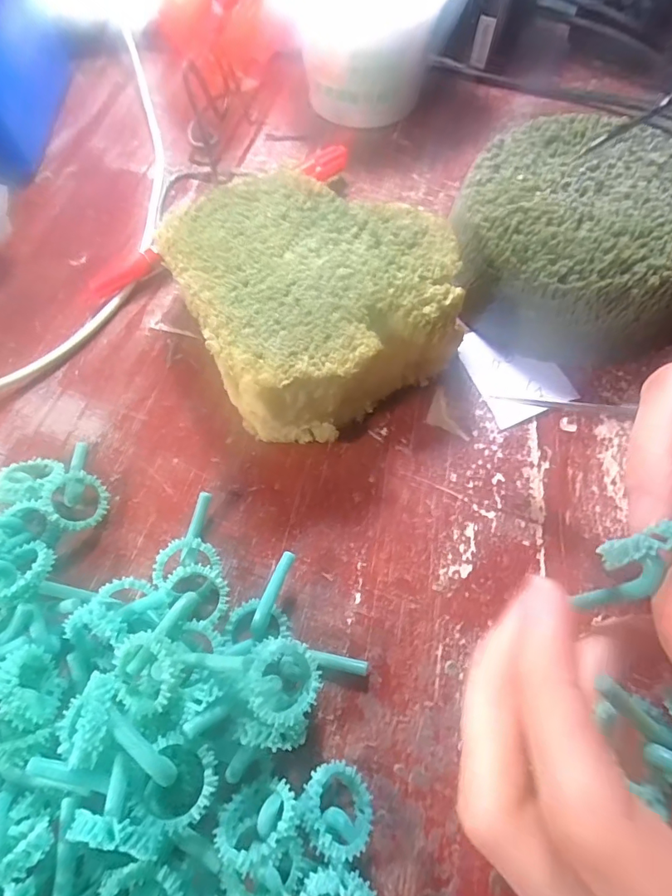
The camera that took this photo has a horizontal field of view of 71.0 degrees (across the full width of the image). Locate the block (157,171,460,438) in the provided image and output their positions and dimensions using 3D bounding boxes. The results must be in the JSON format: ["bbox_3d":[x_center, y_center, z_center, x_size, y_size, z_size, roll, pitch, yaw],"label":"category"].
[{"bbox_3d":[-0.008,-0.060,0.190,0.098,0.043,0.106,-26,68,-12],"label":"block"}]

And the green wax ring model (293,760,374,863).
[{"bbox_3d":[0.000,0.098,0.127,0.020,0.006,0.023,49,31,7],"label":"green wax ring model"}]

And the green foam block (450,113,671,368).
[{"bbox_3d":[0.101,-0.090,0.202,0.097,0.046,0.101,11,65,5],"label":"green foam block"}]

